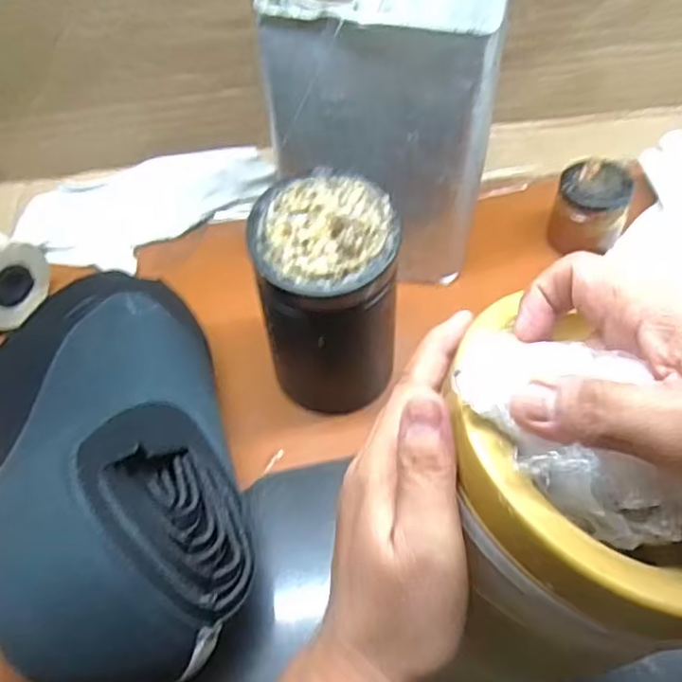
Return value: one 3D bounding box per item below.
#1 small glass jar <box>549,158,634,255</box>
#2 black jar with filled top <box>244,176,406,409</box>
[{"bbox_3d":[0.217,-0.117,0.557,0.061,0.065,0.056,-1,53,2],"label":"small glass jar"},{"bbox_3d":[-0.007,-0.024,0.440,0.089,0.149,0.092,-1,53,2],"label":"black jar with filled top"}]

